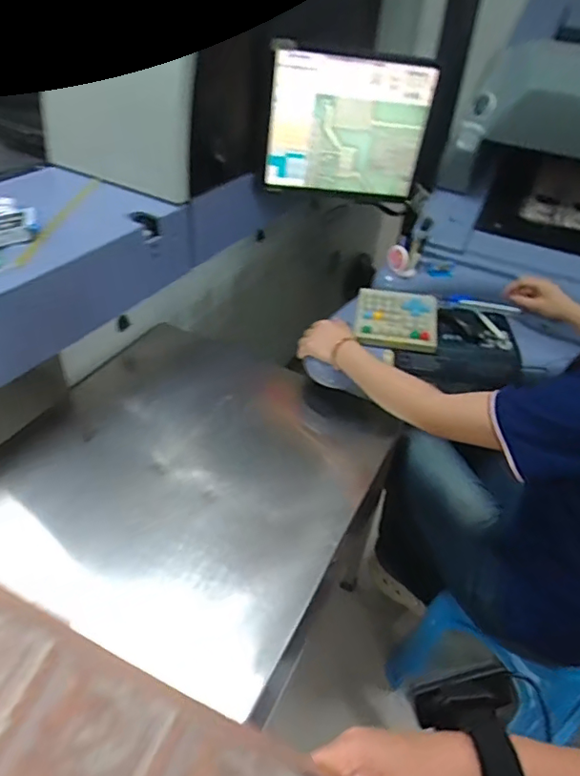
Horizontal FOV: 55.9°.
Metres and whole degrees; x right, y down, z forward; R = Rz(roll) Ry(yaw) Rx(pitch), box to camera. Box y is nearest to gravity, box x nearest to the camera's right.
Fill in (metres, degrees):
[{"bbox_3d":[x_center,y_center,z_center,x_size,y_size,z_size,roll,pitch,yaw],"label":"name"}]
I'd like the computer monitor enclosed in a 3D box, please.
[{"bbox_3d":[0.125,-0.569,1.206,0.353,0.289,0.052,3,40,-2],"label":"computer monitor"}]

